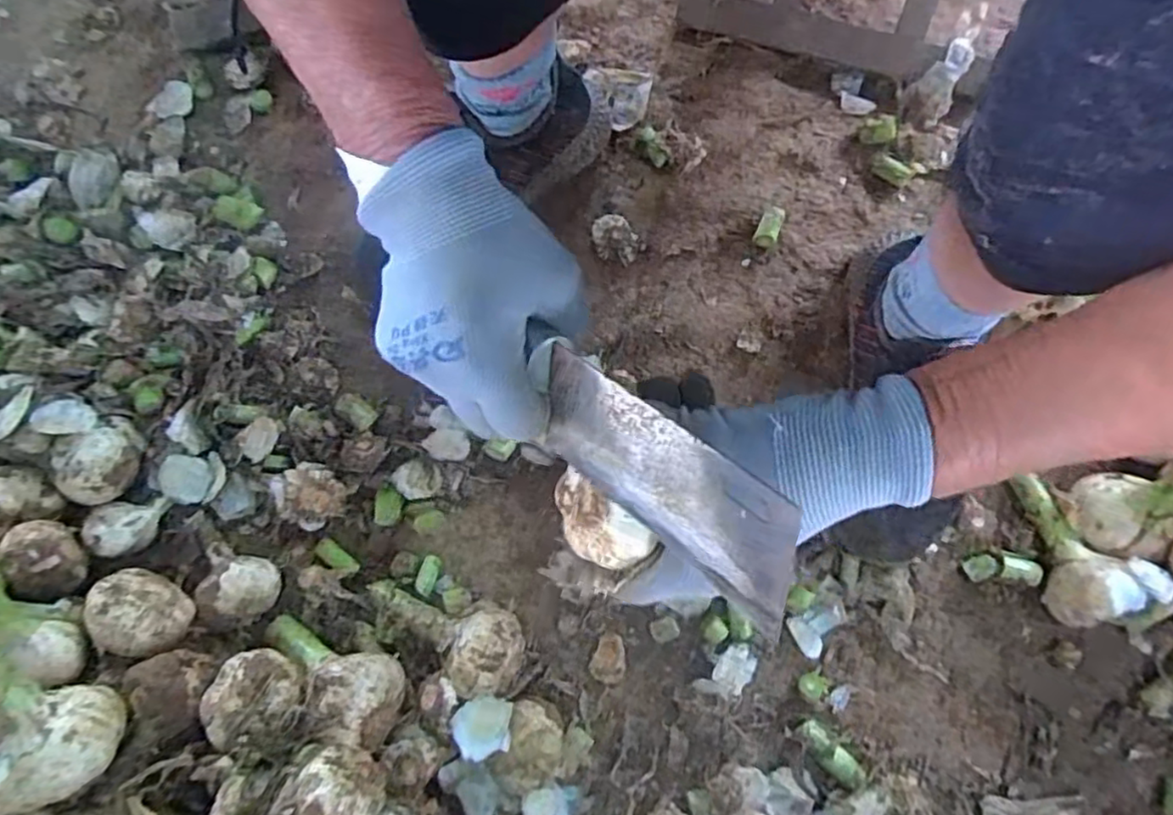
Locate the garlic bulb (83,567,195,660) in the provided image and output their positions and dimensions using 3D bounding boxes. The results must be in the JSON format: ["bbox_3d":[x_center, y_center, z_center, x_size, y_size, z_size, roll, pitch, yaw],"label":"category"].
[{"bbox_3d":[-0.265,0.122,0.396,0.046,0.048,0.050,-2,74,-2],"label":"garlic bulb"}]

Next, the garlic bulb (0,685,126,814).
[{"bbox_3d":[-0.261,0.168,0.331,0.049,0.052,0.048,0,74,-2],"label":"garlic bulb"}]

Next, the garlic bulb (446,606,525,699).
[{"bbox_3d":[-0.063,0.156,0.428,0.044,0.057,0.051,14,77,3],"label":"garlic bulb"}]

